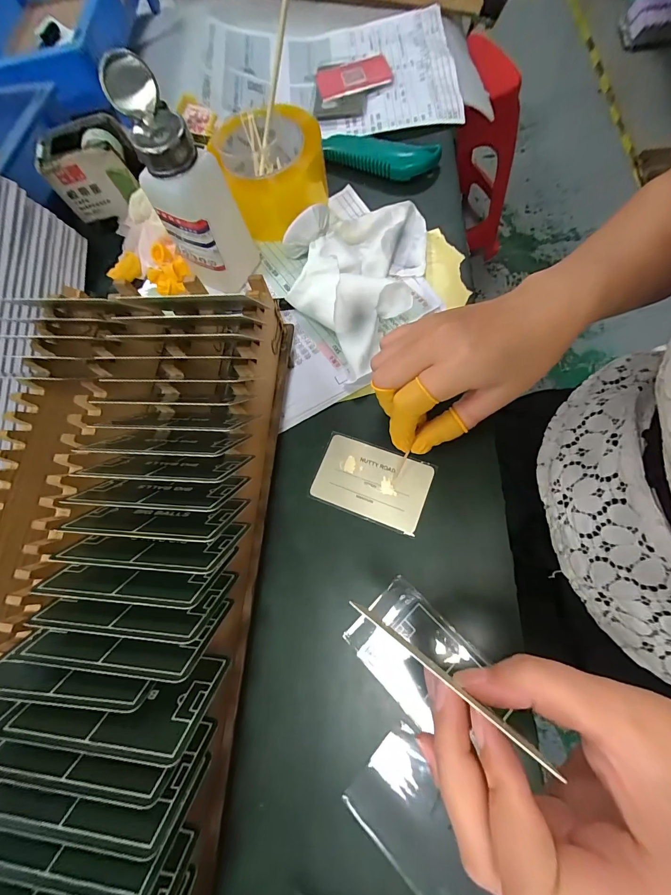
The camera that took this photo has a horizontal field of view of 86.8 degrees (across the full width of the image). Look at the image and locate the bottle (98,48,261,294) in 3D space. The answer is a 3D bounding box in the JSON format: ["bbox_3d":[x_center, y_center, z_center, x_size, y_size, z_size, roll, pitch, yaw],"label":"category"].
[{"bbox_3d":[-0.112,-0.197,0.286,0.069,0.142,0.057,14,73,9],"label":"bottle"}]

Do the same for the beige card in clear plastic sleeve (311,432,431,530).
[{"bbox_3d":[0.028,0.026,0.276,0.084,0.004,0.054,18,76,14],"label":"beige card in clear plastic sleeve"}]

